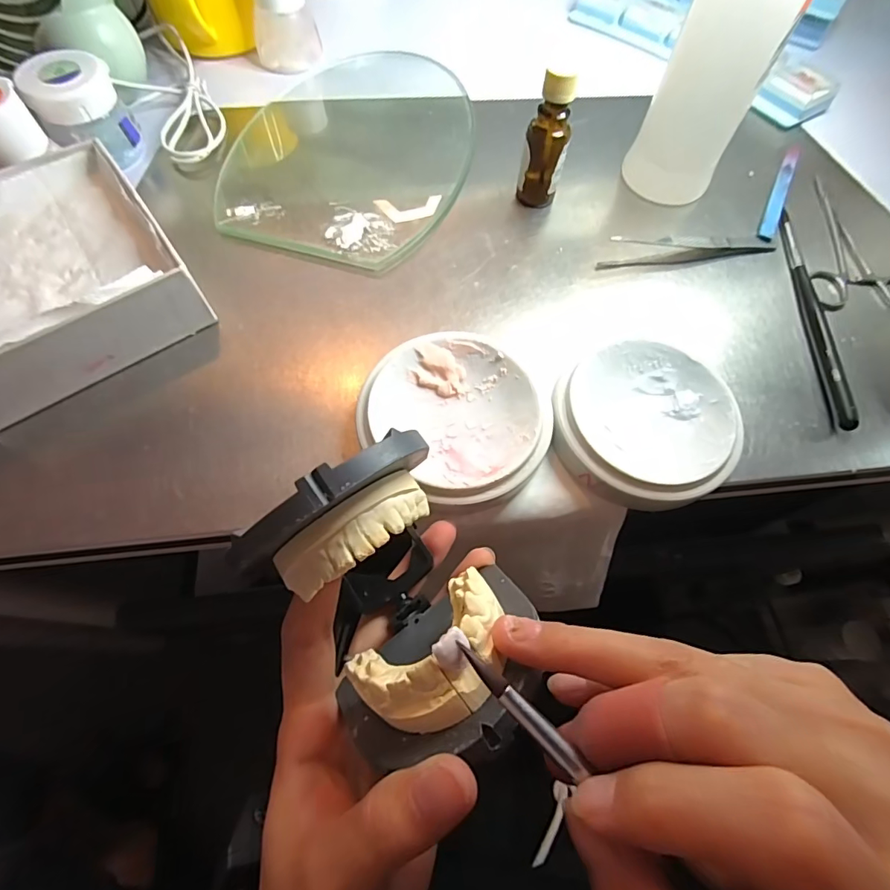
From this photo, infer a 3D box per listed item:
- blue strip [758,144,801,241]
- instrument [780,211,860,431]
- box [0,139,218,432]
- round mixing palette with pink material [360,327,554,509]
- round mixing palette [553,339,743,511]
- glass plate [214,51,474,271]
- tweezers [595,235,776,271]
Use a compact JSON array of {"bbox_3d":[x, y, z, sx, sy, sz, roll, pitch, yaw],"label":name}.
[{"bbox_3d":[0.235,-0.178,0.327,0.010,0.004,0.112,27,67,9],"label":"blue strip"},{"bbox_3d":[0.221,-0.081,0.281,0.009,0.009,0.160,5,65,0],"label":"instrument"},{"bbox_3d":[-0.214,-0.093,0.249,0.121,0.042,0.133,-33,71,-16],"label":"box"},{"bbox_3d":[0.006,-0.013,0.230,0.087,0.021,0.080,1,65,-2],"label":"round mixing palette with pink material"},{"bbox_3d":[0.099,-0.009,0.234,0.085,0.022,0.081,1,65,-2],"label":"round mixing palette"},{"bbox_3d":[-0.061,-0.221,0.333,0.156,0.005,0.233,16,66,5],"label":"glass plate"},{"bbox_3d":[0.153,-0.127,0.299,0.119,0.005,0.022,-6,66,-5],"label":"tweezers"}]

